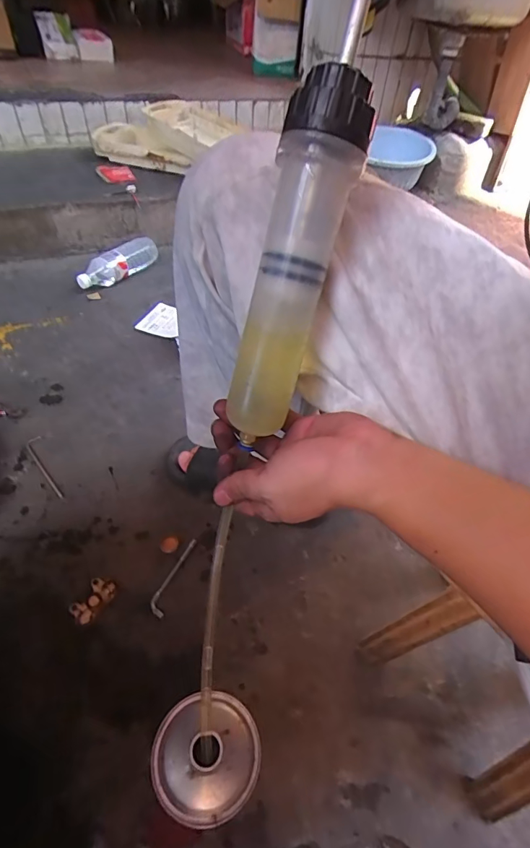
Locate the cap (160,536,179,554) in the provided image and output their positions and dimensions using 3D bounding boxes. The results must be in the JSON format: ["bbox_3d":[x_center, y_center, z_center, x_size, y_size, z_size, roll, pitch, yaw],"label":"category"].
[{"bbox_3d":[-0.144,0.181,0.649,0.027,0.004,0.025,3,48,-4],"label":"cap"}]

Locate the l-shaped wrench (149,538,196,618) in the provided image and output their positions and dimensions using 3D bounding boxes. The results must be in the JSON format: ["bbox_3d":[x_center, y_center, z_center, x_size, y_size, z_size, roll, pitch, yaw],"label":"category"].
[{"bbox_3d":[-0.131,0.214,0.617,0.023,0.006,0.115,17,49,8],"label":"l-shaped wrench"}]

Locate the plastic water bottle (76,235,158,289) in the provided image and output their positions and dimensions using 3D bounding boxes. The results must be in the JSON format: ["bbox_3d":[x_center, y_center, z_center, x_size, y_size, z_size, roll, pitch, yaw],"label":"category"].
[{"bbox_3d":[-0.366,-0.407,1.094,0.063,0.069,0.225,28,51,18],"label":"plastic water bottle"}]

